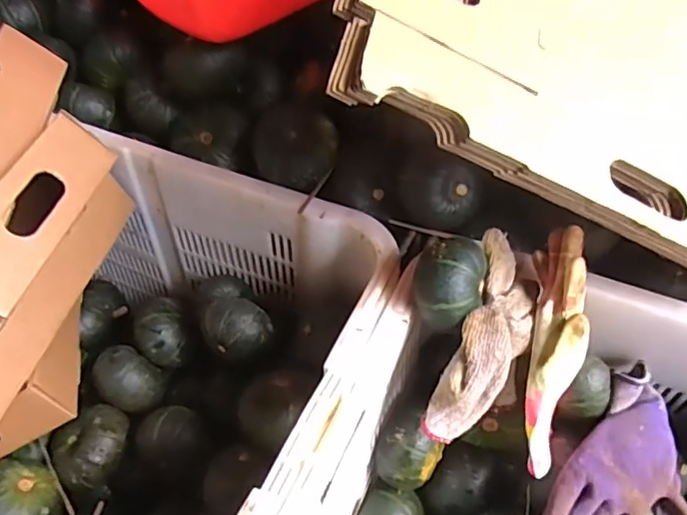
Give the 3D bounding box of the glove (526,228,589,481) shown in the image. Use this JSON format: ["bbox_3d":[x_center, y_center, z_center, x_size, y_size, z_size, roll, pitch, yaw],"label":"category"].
[{"bbox_3d":[0.179,0.083,0.481,0.042,0.056,0.218,8,89,6],"label":"glove"}]

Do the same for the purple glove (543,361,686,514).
[{"bbox_3d":[0.252,0.206,0.508,0.116,0.040,0.189,44,74,3],"label":"purple glove"}]

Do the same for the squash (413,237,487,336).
[{"bbox_3d":[0.093,0.025,0.490,0.058,0.054,0.070,6,49,4],"label":"squash"}]

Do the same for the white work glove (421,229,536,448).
[{"bbox_3d":[0.125,0.073,0.491,0.062,0.060,0.192,20,84,16],"label":"white work glove"}]

